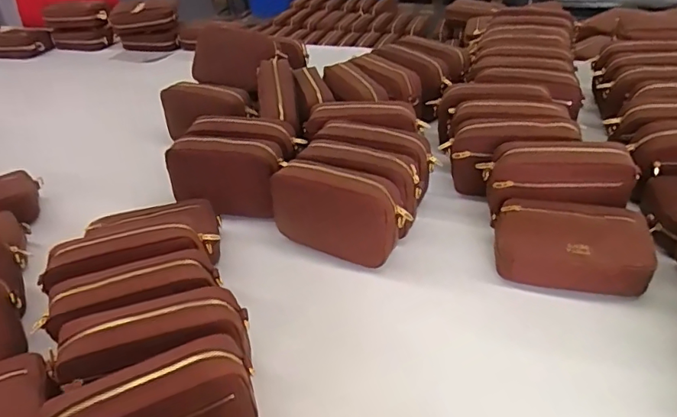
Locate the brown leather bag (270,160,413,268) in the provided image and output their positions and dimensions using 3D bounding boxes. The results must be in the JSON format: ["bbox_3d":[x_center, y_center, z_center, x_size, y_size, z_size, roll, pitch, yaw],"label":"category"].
[{"bbox_3d":[0.000,0.009,0.749,0.203,0.127,0.069,11,41,20],"label":"brown leather bag"}]

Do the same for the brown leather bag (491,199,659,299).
[{"bbox_3d":[0.314,0.046,0.698,0.197,0.070,0.134,5,68,19],"label":"brown leather bag"}]

